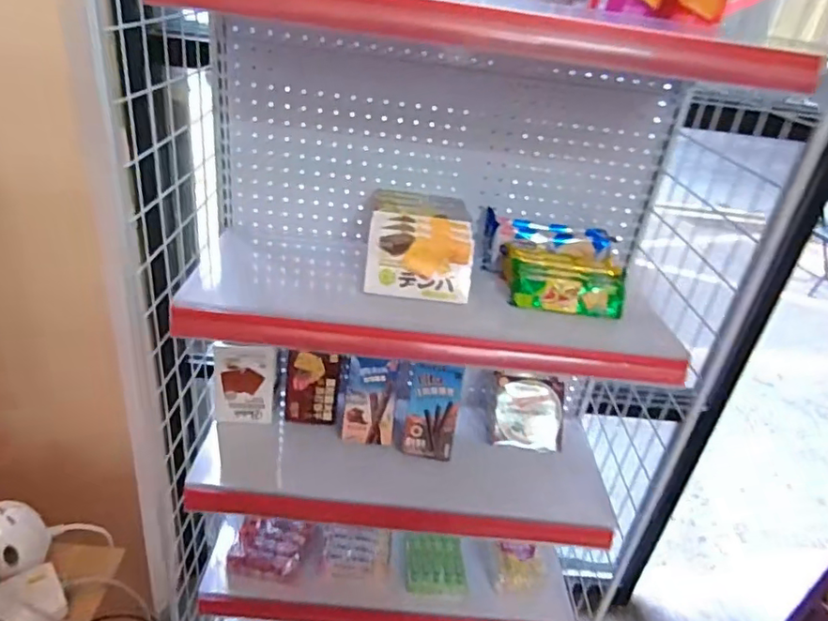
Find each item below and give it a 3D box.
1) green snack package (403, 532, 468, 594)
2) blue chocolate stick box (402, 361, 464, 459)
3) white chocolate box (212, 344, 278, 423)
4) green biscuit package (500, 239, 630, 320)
[{"bbox_3d":[0.039,0.473,1.072,0.111,0.026,0.108,3,34,-7],"label":"green snack package"},{"bbox_3d":[0.033,0.170,0.968,0.088,0.155,0.015,7,-4,2],"label":"blue chocolate stick box"},{"bbox_3d":[-0.279,0.124,0.951,0.104,0.144,0.017,2,20,-6],"label":"white chocolate box"},{"bbox_3d":[0.225,-0.048,0.856,0.174,0.043,0.133,6,34,-3],"label":"green biscuit package"}]

